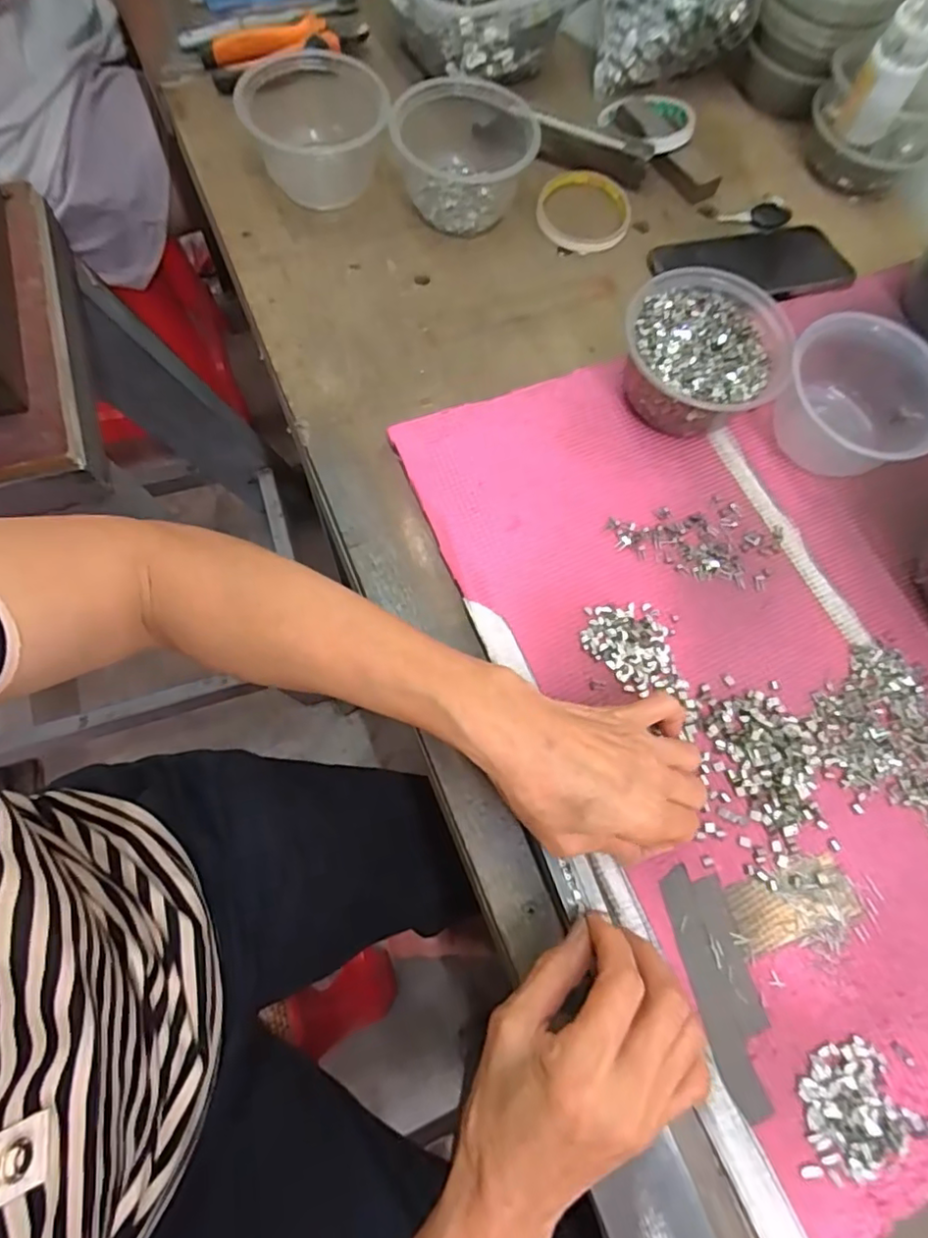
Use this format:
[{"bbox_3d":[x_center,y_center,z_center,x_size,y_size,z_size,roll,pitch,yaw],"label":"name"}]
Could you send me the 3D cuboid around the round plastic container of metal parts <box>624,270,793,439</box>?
[{"bbox_3d":[0.168,-0.188,0.434,0.109,0.059,0.113,1,72,-2],"label":"round plastic container of metal parts"}]

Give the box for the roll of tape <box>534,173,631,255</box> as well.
[{"bbox_3d":[0.106,-0.361,0.529,0.081,0.011,0.091,11,72,1],"label":"roll of tape"}]

